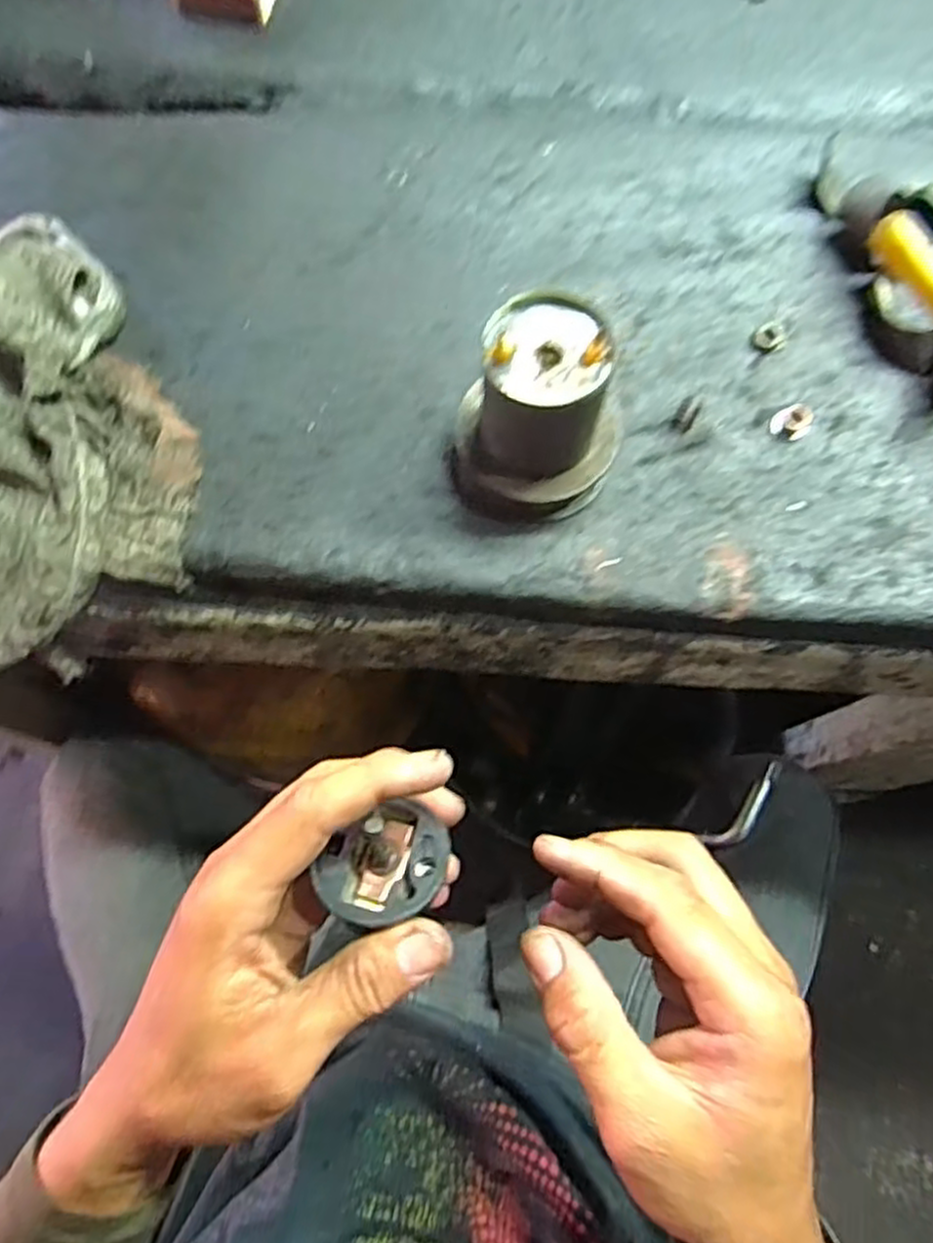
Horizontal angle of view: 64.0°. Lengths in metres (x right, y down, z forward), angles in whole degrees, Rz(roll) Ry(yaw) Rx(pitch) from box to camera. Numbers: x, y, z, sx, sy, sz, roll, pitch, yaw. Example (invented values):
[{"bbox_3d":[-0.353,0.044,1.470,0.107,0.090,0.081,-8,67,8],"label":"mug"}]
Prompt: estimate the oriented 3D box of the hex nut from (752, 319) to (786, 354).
[{"bbox_3d":[0.151,-0.141,0.371,0.016,0.005,0.015,-37,77,-8],"label":"hex nut"}]

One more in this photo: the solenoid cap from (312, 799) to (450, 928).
[{"bbox_3d":[-0.028,0.086,0.263,0.043,0.022,0.037,-37,77,-8],"label":"solenoid cap"}]

